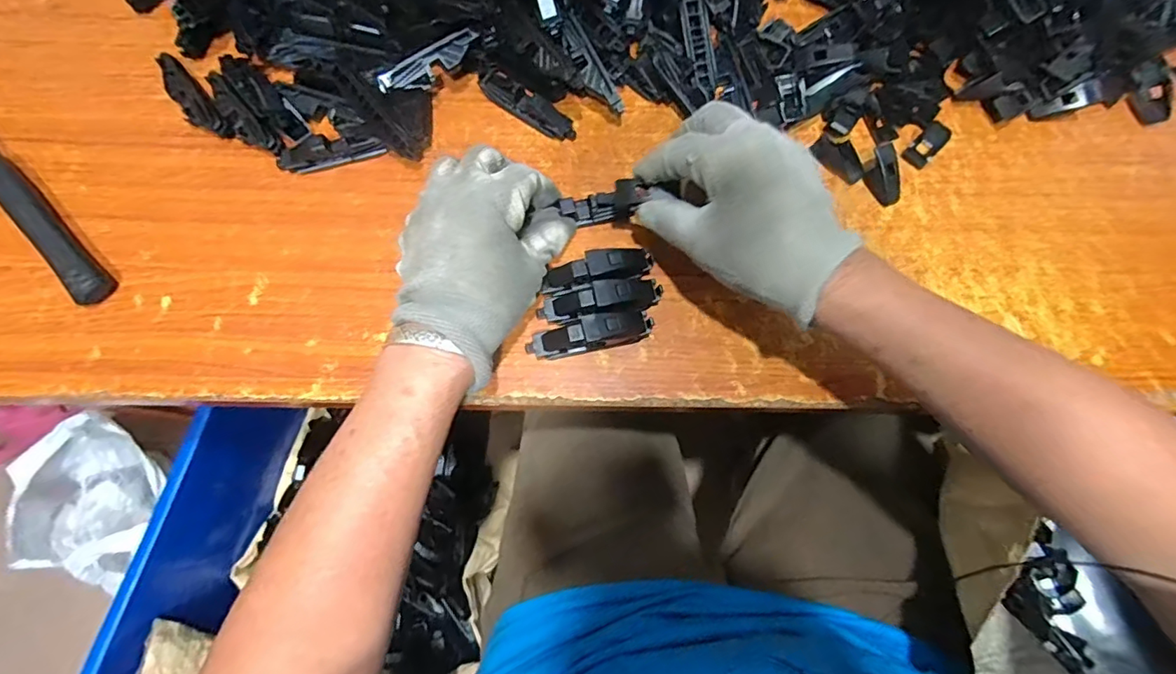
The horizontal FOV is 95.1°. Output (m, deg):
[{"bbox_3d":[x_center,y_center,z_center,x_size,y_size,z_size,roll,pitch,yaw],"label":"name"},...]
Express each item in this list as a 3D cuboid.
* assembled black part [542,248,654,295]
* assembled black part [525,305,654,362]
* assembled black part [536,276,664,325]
[{"bbox_3d":[0.007,-0.045,0.357,0.074,0.021,0.019,-15,77,-6],"label":"assembled black part"},{"bbox_3d":[0.002,-0.003,0.346,0.081,0.022,0.023,-14,77,-5],"label":"assembled black part"},{"bbox_3d":[0.008,-0.025,0.352,0.081,0.021,0.021,-13,77,-5],"label":"assembled black part"}]

